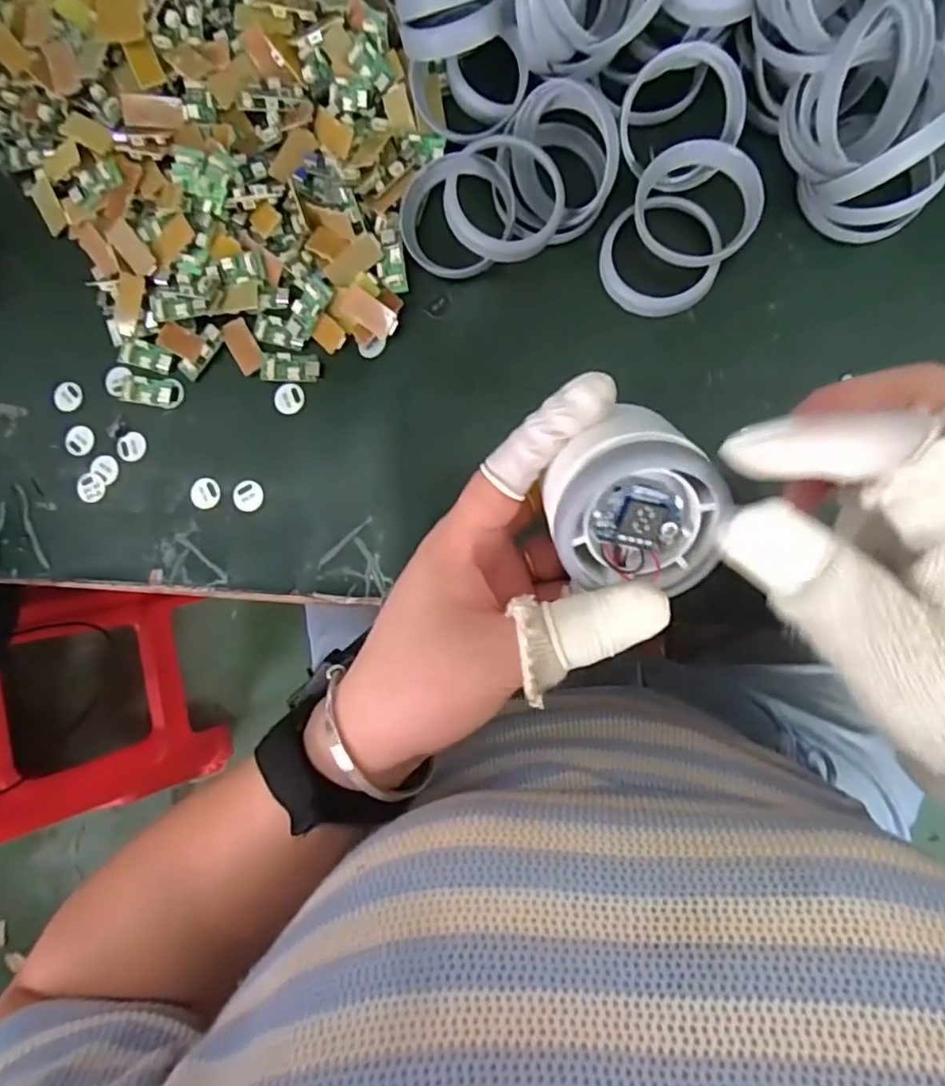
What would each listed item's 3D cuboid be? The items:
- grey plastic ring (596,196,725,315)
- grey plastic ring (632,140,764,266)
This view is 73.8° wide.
[{"bbox_3d":[0.095,-0.145,0.318,0.059,0.007,0.055,0,88,7],"label":"grey plastic ring"},{"bbox_3d":[0.110,-0.169,0.312,0.059,0.014,0.059,0,88,7],"label":"grey plastic ring"}]

